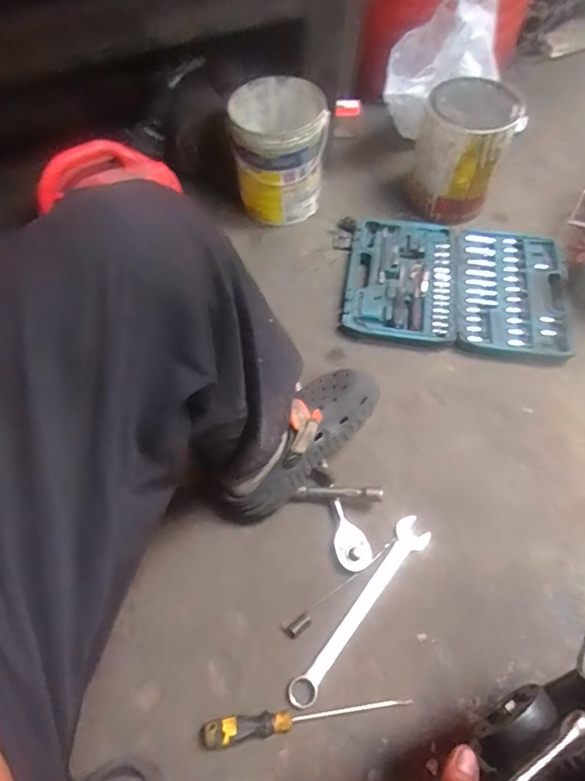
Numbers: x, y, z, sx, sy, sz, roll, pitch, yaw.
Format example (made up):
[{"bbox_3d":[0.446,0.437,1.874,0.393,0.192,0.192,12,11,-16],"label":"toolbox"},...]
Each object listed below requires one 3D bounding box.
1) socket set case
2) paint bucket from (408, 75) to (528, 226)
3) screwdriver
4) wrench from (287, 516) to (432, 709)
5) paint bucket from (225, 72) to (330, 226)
[{"bbox_3d":[0.291,-0.192,0.909,0.392,0.034,0.292,8,61,4],"label":"socket set case"},{"bbox_3d":[0.322,-0.466,0.966,0.162,0.182,0.187,11,62,6],"label":"paint bucket"},{"bbox_3d":[0.016,0.390,0.599,0.251,0.025,0.030,-10,62,-6],"label":"screwdriver"},{"bbox_3d":[0.096,0.290,0.663,0.044,0.009,0.284,34,66,17],"label":"wrench"},{"bbox_3d":[-0.027,-0.463,0.983,0.178,0.195,0.185,0,61,0],"label":"paint bucket"}]

